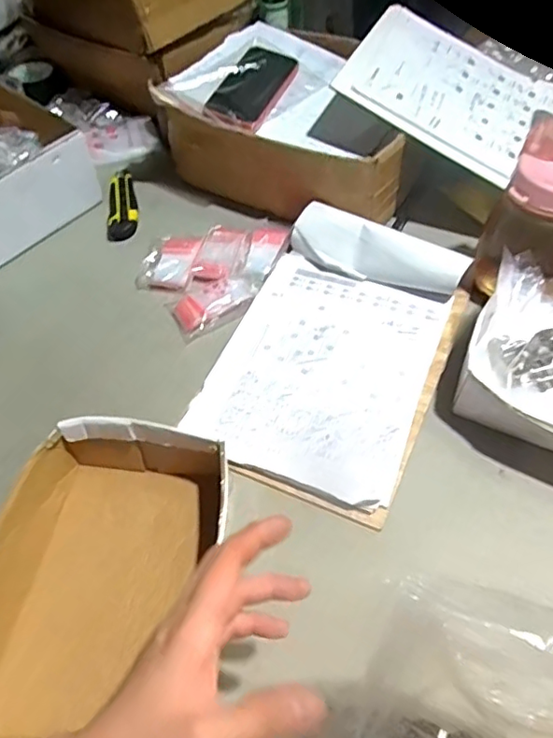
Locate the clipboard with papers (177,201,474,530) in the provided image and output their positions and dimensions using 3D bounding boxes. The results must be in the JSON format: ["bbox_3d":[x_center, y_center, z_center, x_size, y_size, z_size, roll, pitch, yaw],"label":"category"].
[{"bbox_3d":[0.061,-0.024,0.592,0.211,0.044,0.312,20,57,15],"label":"clipboard with papers"}]

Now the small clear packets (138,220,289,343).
[{"bbox_3d":[-0.060,-0.128,0.694,0.190,0.019,0.141,-34,61,-21],"label":"small clear packets"}]

